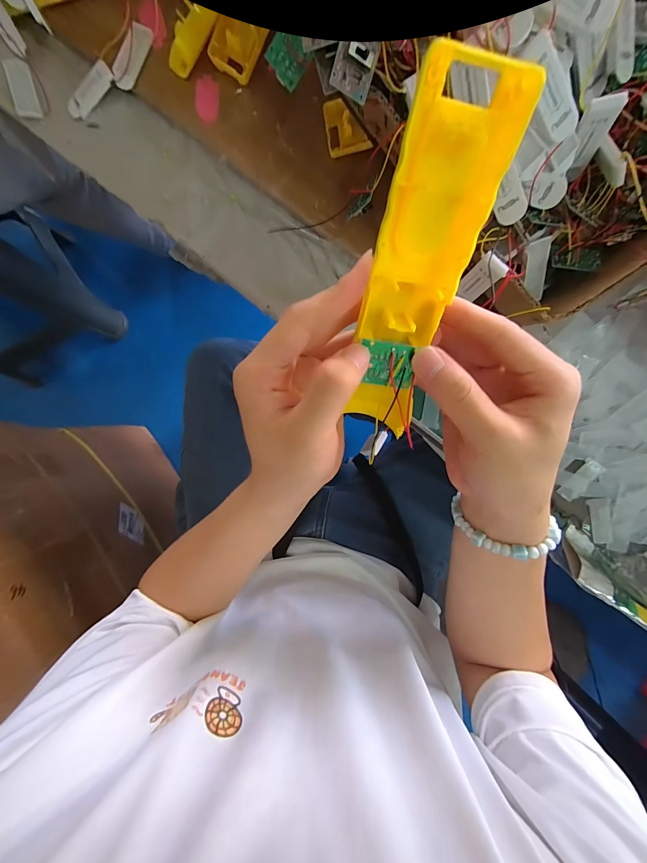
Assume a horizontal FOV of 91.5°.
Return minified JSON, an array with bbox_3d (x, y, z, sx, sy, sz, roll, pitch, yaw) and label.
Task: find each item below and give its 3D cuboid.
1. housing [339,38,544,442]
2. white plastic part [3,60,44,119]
[{"bbox_3d":[0.043,-0.064,0.154,0.043,0.025,0.158,8,131,-2],"label":"housing"},{"bbox_3d":[-0.298,-0.340,0.312,0.025,0.009,0.049,-12,90,-2],"label":"white plastic part"}]

